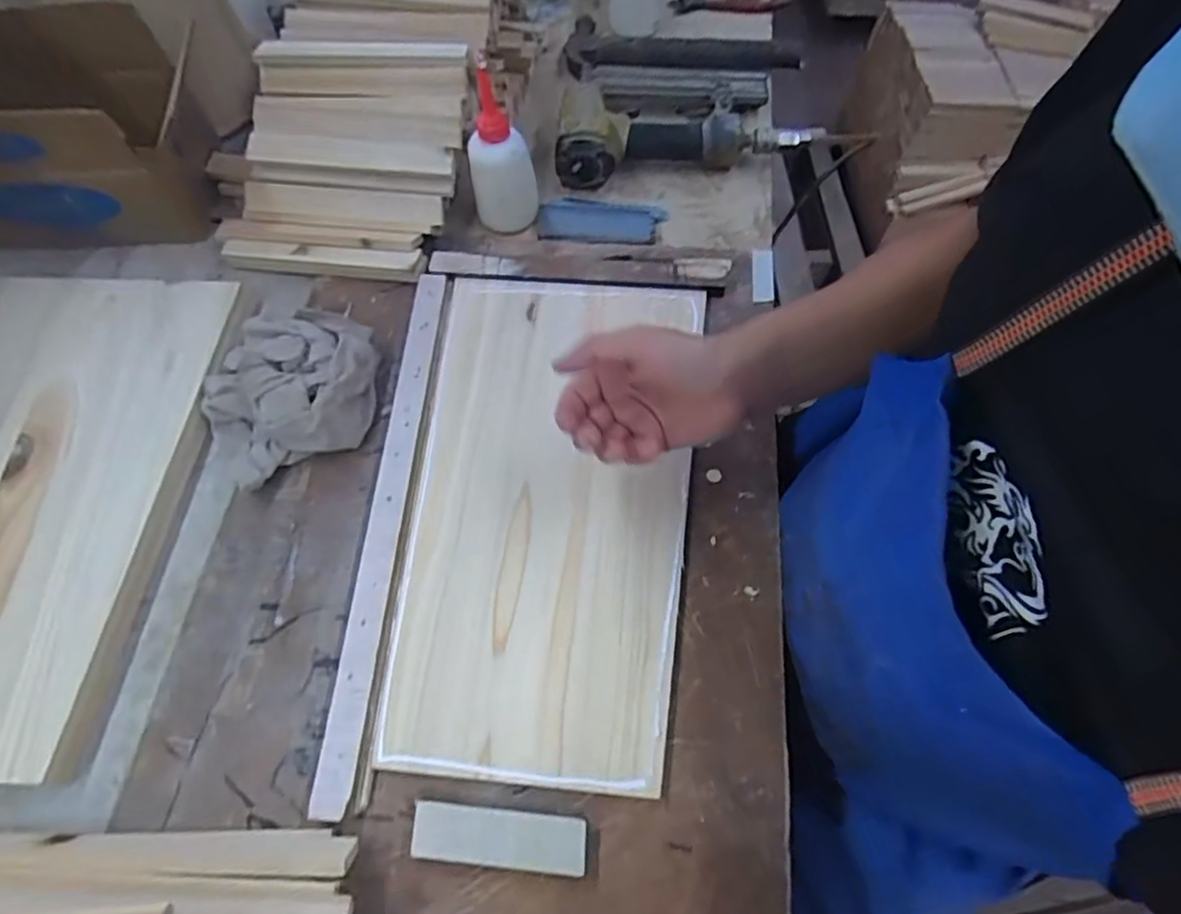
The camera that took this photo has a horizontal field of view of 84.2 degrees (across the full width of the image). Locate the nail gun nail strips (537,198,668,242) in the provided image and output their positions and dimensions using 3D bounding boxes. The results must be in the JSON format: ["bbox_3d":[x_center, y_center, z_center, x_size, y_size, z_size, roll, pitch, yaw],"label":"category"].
[{"bbox_3d":[0.011,-0.245,0.675,0.128,0.007,0.055,4,64,4],"label":"nail gun nail strips"}]

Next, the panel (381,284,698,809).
[{"bbox_3d":[-0.035,0.025,0.530,0.220,0.017,0.423,4,64,4],"label":"panel"}]

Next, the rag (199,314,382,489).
[{"bbox_3d":[-0.258,-0.062,0.556,0.153,0.052,0.133,-28,66,-11],"label":"rag"}]

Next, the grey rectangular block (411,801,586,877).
[{"bbox_3d":[-0.058,0.245,0.422,0.110,0.015,0.031,4,64,4],"label":"grey rectangular block"}]

